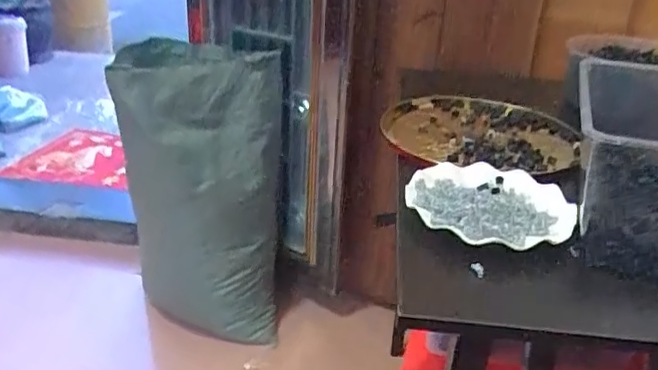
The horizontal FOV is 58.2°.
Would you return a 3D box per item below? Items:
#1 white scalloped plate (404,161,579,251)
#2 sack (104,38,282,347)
[{"bbox_3d":[0.185,0.020,0.683,0.180,0.027,0.181,2,26,-1],"label":"white scalloped plate"},{"bbox_3d":[-0.311,0.065,1.428,0.372,0.730,0.266,11,27,17],"label":"sack"}]

